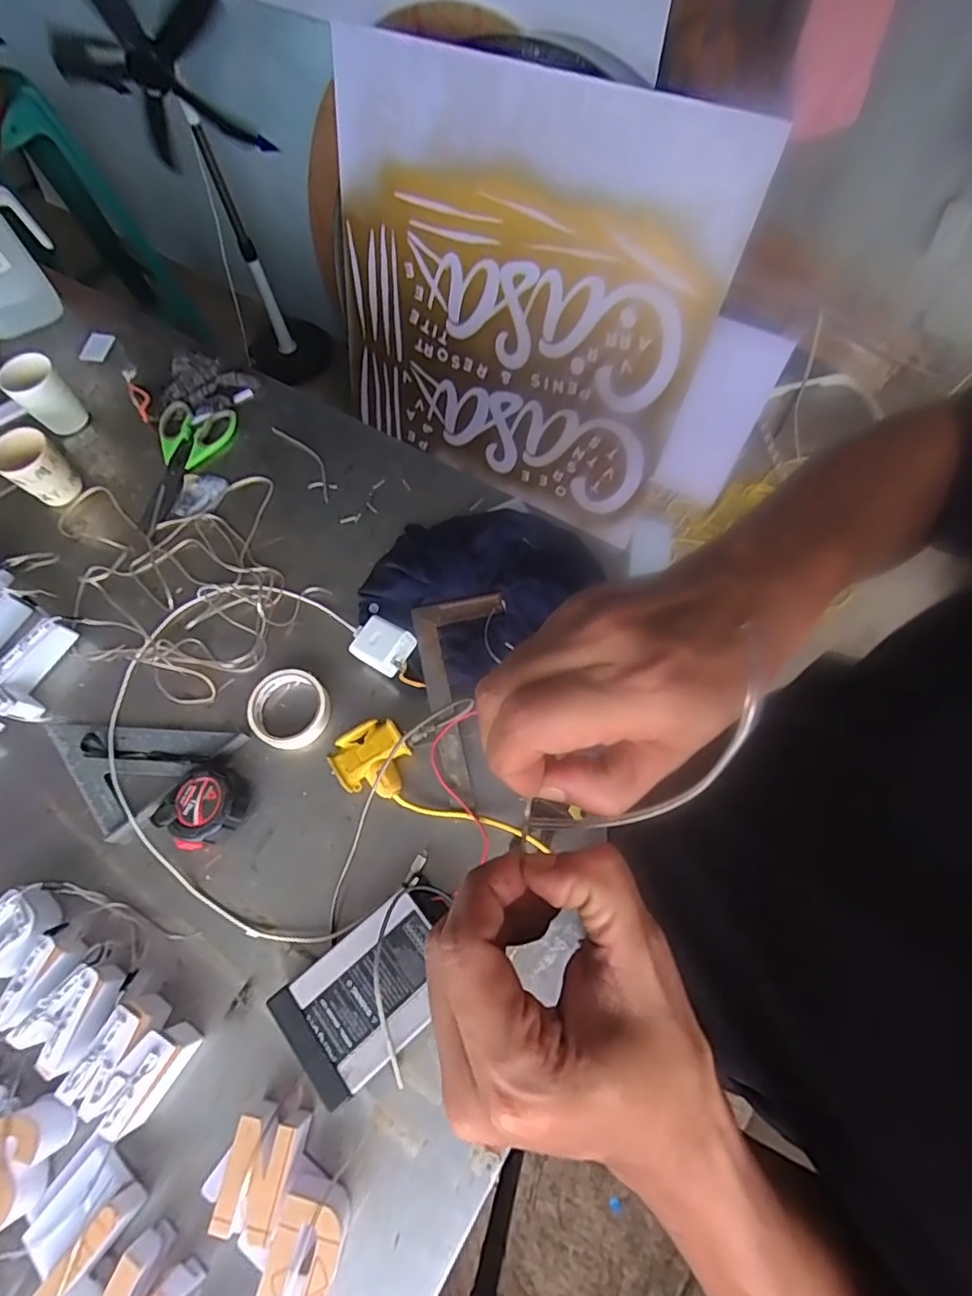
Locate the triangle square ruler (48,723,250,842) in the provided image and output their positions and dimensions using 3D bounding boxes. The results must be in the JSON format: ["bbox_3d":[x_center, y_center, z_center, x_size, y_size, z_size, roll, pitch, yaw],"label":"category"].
[{"bbox_3d":[-0.401,0.148,0.664,0.228,0.020,0.124,1,67,1],"label":"triangle square ruler"}]

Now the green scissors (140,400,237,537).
[{"bbox_3d":[-0.431,-0.263,0.844,0.109,0.009,0.227,1,67,1],"label":"green scissors"}]

